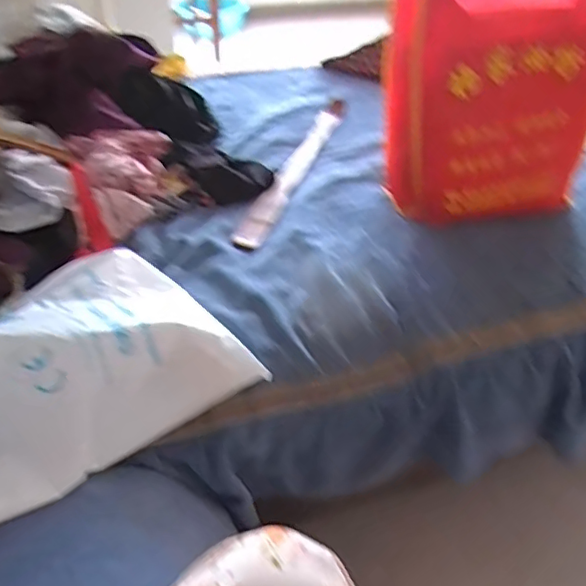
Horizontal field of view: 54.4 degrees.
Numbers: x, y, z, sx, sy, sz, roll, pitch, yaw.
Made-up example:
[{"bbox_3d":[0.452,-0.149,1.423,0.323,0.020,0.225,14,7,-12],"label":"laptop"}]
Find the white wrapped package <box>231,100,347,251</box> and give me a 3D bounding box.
[{"bbox_3d":[0.010,-0.216,0.926,0.043,0.011,0.496,12,41,14],"label":"white wrapped package"}]

